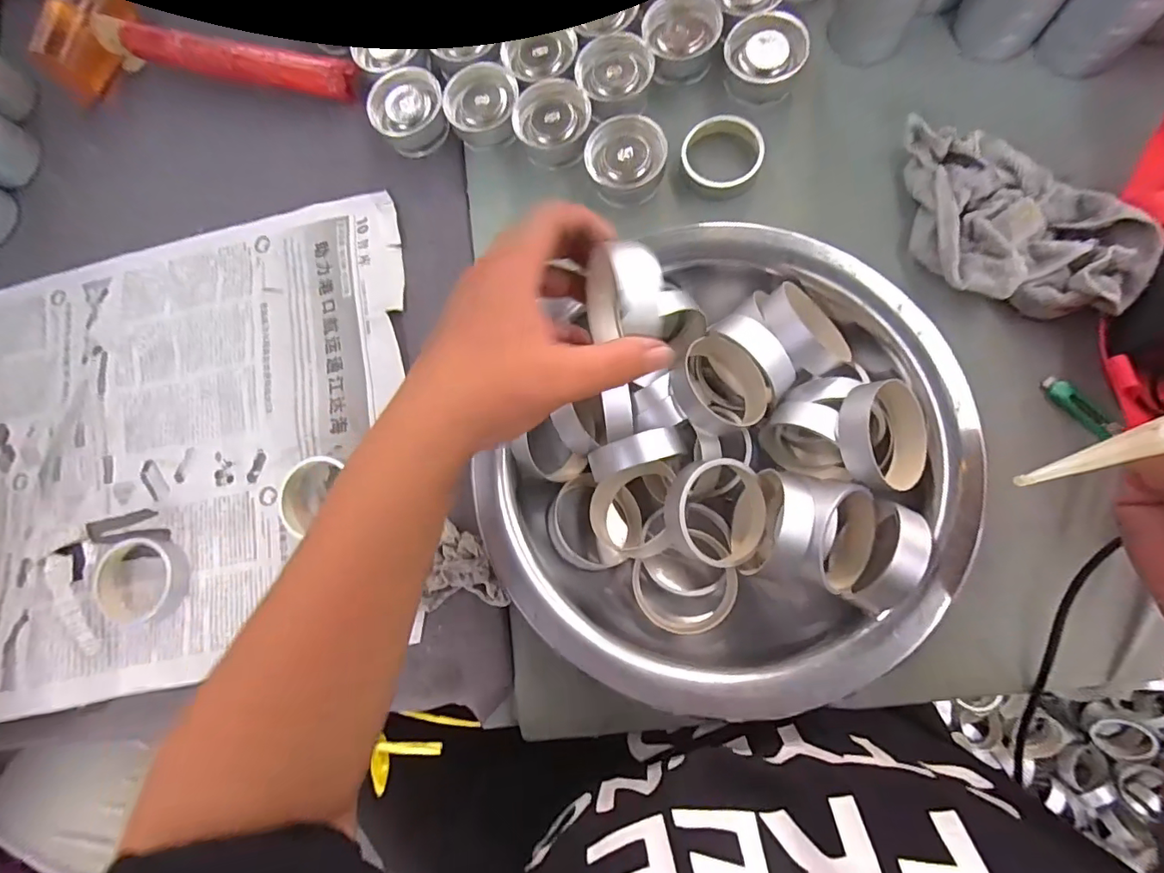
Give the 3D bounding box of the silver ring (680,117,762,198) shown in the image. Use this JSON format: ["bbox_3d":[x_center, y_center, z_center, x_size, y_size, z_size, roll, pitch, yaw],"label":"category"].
[{"bbox_3d":[0.115,-0.232,0.427,0.063,0.022,0.056,18,84,8],"label":"silver ring"}]

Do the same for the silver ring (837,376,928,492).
[{"bbox_3d":[0.183,0.000,0.314,0.066,0.021,0.066,2,85,-28],"label":"silver ring"}]

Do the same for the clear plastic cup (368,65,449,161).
[{"bbox_3d":[-0.148,-0.280,0.450,0.061,0.035,0.056,-30,80,1],"label":"clear plastic cup"}]

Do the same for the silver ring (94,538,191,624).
[{"bbox_3d":[-0.355,0.117,0.417,0.071,0.017,0.068,-1,82,5],"label":"silver ring"}]

